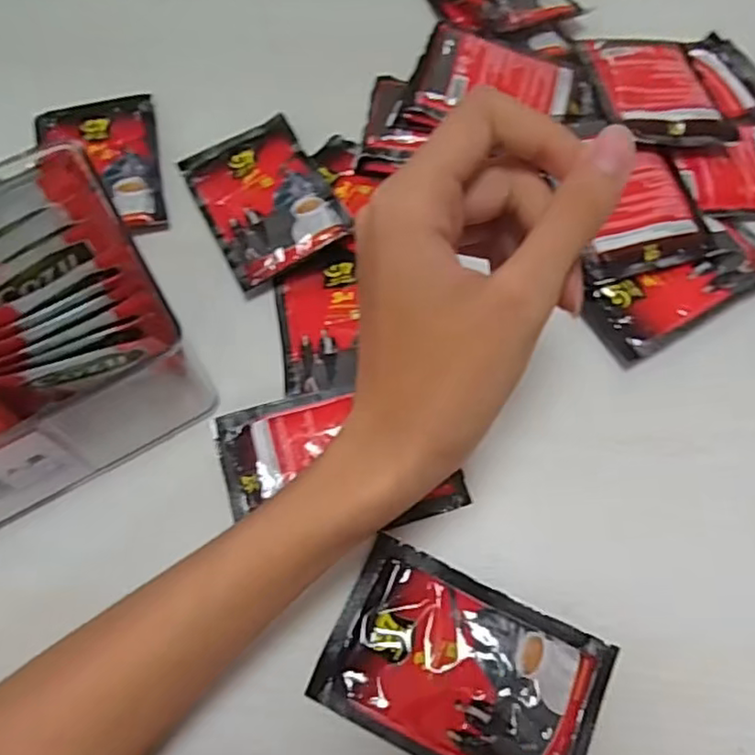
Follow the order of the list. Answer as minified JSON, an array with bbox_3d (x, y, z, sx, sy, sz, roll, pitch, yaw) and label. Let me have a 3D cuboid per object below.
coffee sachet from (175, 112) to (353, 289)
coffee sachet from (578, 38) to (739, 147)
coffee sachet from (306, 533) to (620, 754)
[{"bbox_3d":[-0.061,-0.099,0.344,0.064,0.013,0.096,-26,67,-9],"label":"coffee sachet"},{"bbox_3d":[0.155,-0.160,0.354,0.063,0.012,0.093,-4,65,0],"label":"coffee sachet"},{"bbox_3d":[0.033,0.114,0.248,0.102,0.009,0.067,23,69,12],"label":"coffee sachet"}]

